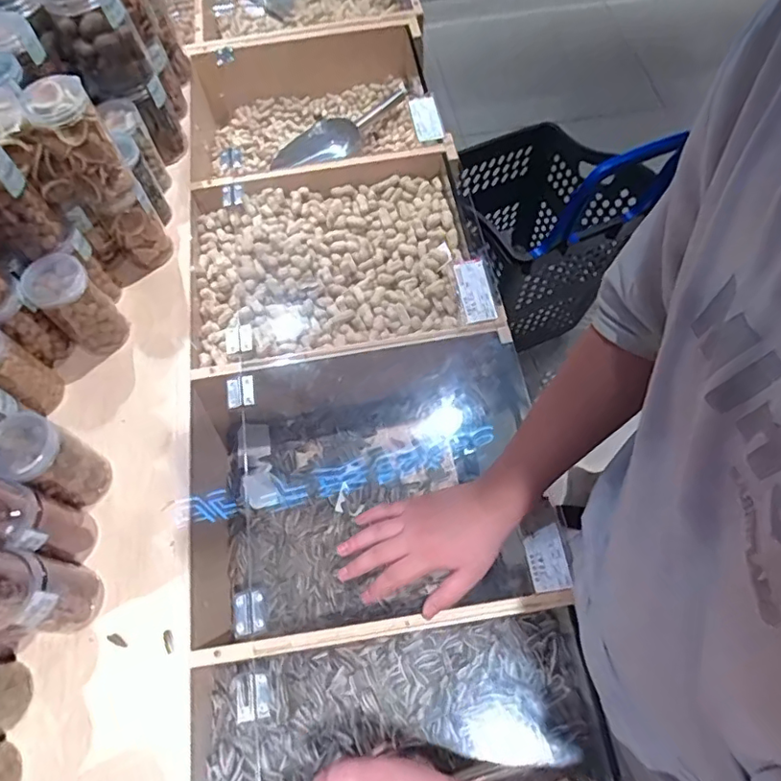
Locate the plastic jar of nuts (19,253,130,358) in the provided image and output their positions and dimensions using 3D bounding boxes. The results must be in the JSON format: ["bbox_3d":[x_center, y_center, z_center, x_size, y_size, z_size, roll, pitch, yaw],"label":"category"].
[{"bbox_3d":[-0.381,-0.101,0.687,0.069,0.122,0.066,-1,64,3],"label":"plastic jar of nuts"}]

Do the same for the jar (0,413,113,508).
[{"bbox_3d":[-0.358,0.076,0.591,0.067,0.122,0.063,-1,64,3],"label":"jar"}]

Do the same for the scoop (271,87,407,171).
[{"bbox_3d":[-0.093,-0.487,1.046,0.084,0.042,0.287,40,73,20],"label":"scoop"}]

